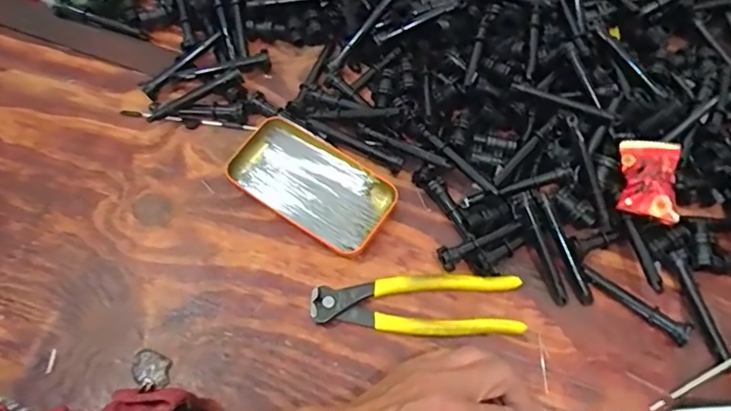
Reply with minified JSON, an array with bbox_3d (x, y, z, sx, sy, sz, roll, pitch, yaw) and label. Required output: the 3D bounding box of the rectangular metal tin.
[{"bbox_3d":[-0.046,-0.022,0.479,0.145,0.014,0.077,31,70,14],"label":"rectangular metal tin"}]

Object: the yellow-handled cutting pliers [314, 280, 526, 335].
[{"bbox_3d":[0.040,0.081,0.433,0.162,0.016,0.043,0,65,2],"label":"yellow-handled cutting pliers"}]

